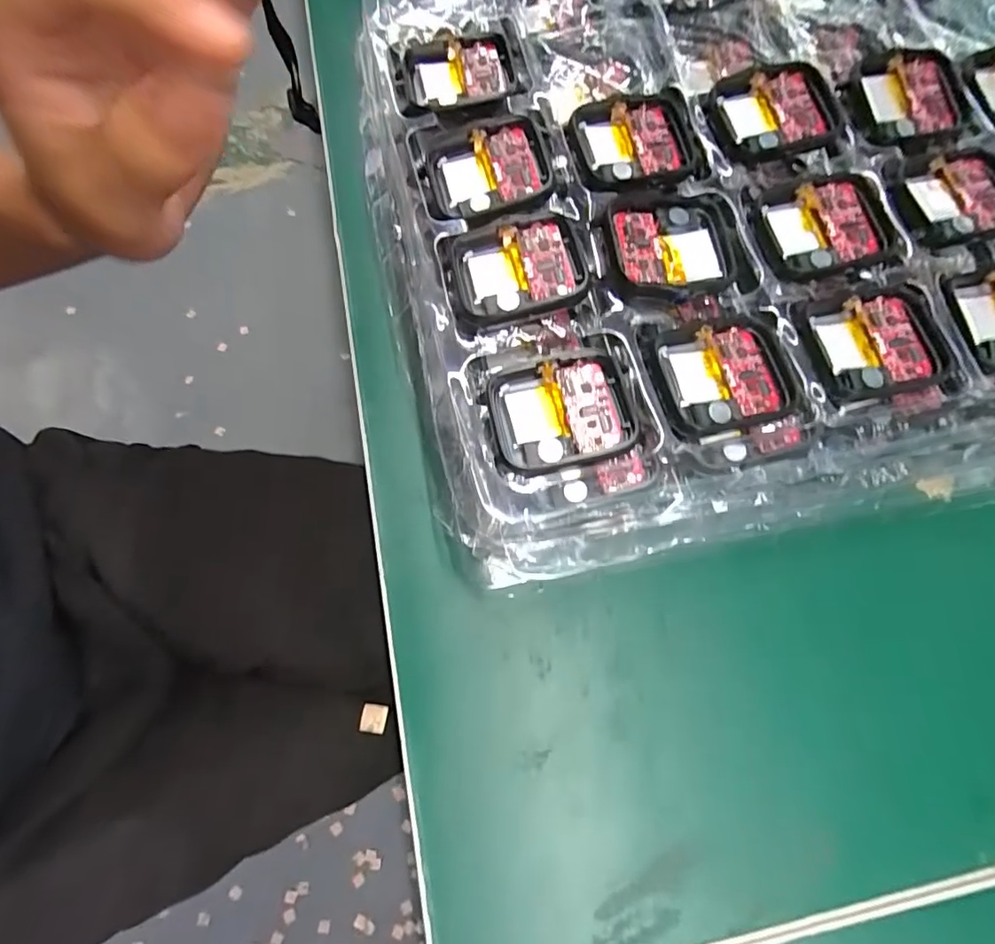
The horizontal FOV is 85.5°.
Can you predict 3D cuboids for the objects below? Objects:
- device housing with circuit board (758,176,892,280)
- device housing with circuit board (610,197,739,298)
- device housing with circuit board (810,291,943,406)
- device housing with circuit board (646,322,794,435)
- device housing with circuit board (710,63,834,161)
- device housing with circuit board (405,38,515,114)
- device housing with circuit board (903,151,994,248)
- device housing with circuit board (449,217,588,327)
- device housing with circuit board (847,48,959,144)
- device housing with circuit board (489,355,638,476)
[{"bbox_3d":[0.118,-0.088,0.193,0.044,0.004,0.036,-10,74,-6],"label":"device housing with circuit board"},{"bbox_3d":[0.063,-0.078,0.188,0.045,0.009,0.040,-5,74,-5],"label":"device housing with circuit board"},{"bbox_3d":[0.127,-0.042,0.180,0.039,0.004,0.036,-9,74,-6],"label":"device housing with circuit board"},{"bbox_3d":[0.073,-0.032,0.175,0.043,0.007,0.037,-10,74,-6],"label":"device housing with circuit board"},{"bbox_3d":[0.109,-0.139,0.206,0.048,0.004,0.039,-11,74,-6],"label":"device housing with circuit board"},{"bbox_3d":[-0.015,-0.157,0.216,0.044,0.013,0.037,-7,74,-5],"label":"device housing with circuit board"},{"bbox_3d":[0.173,-0.102,0.198,0.044,0.004,0.036,-13,74,-7],"label":"device housing with circuit board"},{"bbox_3d":[0.007,-0.069,0.182,0.044,0.010,0.037,-10,74,-6],"label":"device housing with circuit board"},{"bbox_3d":[0.161,-0.146,0.212,0.049,0.010,0.037,-16,75,-8],"label":"device housing with circuit board"},{"bbox_3d":[0.020,-0.018,0.169,0.042,0.012,0.037,-7,74,-5],"label":"device housing with circuit board"}]

